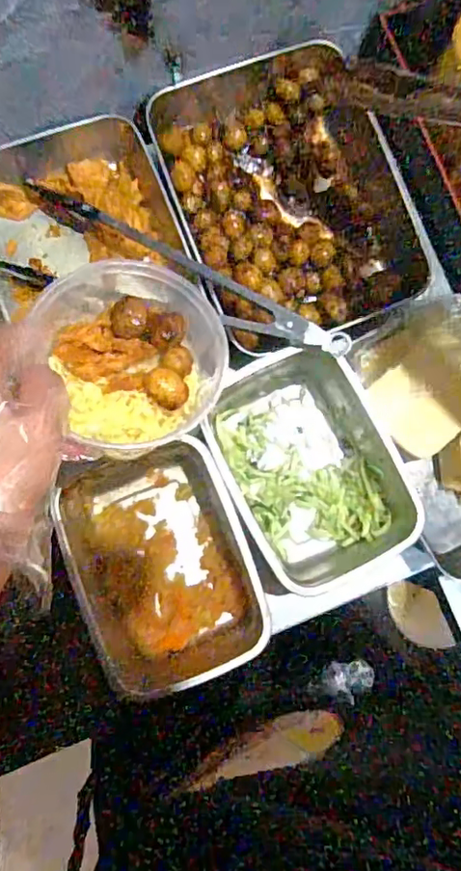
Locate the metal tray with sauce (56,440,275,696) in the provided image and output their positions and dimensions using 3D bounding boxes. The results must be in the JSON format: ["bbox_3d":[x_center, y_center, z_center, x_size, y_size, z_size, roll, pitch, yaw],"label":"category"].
[{"bbox_3d":[-0.054,0.102,0.465,0.129,0.078,0.180,-19,86,-5],"label":"metal tray with sauce"}]

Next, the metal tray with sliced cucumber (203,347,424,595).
[{"bbox_3d":[0.063,0.024,0.483,0.130,0.072,0.196,-27,87,-5],"label":"metal tray with sliced cucumber"}]

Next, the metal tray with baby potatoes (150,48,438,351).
[{"bbox_3d":[0.056,-0.212,0.515,0.208,0.058,0.255,-22,87,-5],"label":"metal tray with baby potatoes"}]

